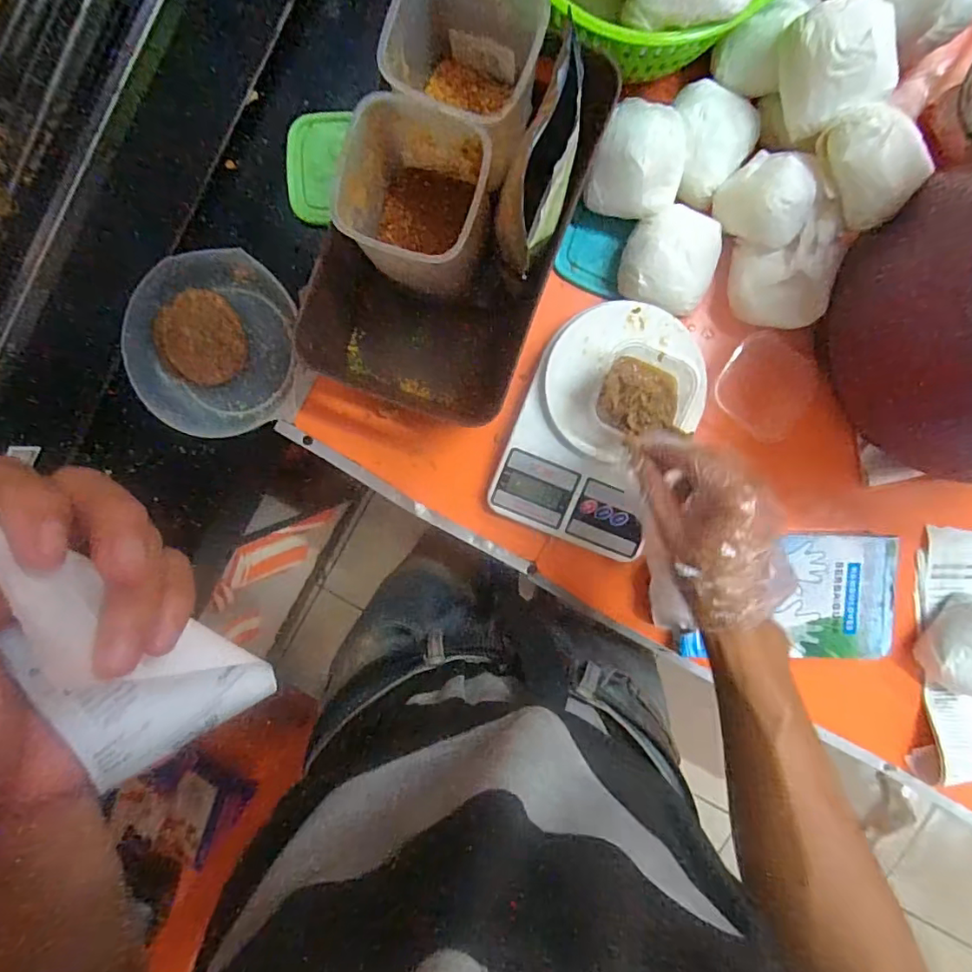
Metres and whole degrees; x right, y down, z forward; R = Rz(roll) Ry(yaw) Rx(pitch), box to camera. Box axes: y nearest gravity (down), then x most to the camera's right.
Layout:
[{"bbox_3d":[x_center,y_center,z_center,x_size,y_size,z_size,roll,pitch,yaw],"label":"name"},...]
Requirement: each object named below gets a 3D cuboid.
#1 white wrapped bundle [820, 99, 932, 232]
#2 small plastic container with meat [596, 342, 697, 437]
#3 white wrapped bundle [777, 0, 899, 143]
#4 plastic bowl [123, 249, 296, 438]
[{"bbox_3d":[0.295,-0.246,0.414,0.063,0.041,0.083,-33,94,3],"label":"white wrapped bundle"},{"bbox_3d":[0.137,-0.079,0.460,0.077,0.030,0.076,22,95,-1],"label":"small plastic container with meat"},{"bbox_3d":[0.264,-0.314,0.403,0.071,0.047,0.077,-18,95,2],"label":"white wrapped bundle"},{"bbox_3d":[-0.245,-0.128,0.488,0.135,0.033,0.157,16,95,-1],"label":"plastic bowl"}]

